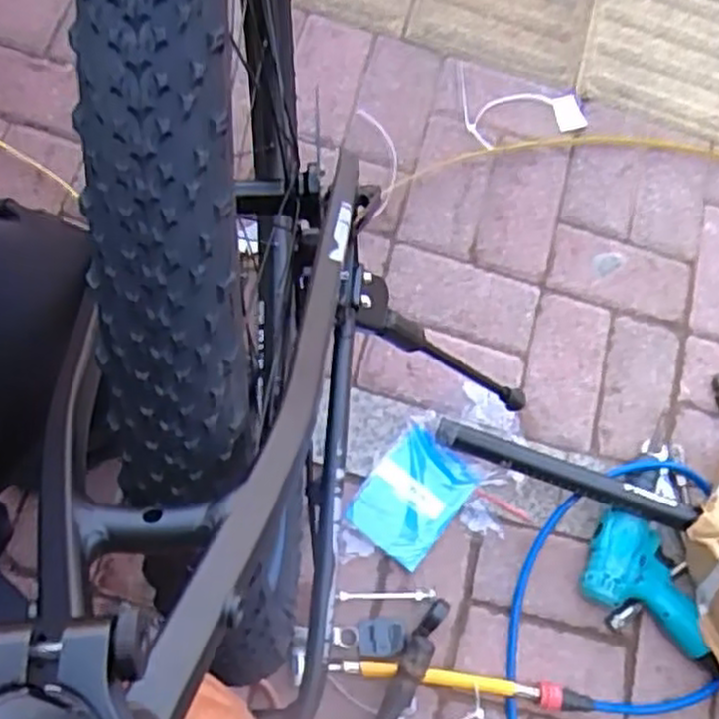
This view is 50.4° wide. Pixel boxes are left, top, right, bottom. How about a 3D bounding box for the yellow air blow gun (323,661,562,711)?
[{"bbox_3d":[0.097,0.357,0.854,0.262,0.032,0.026,8,77,5],"label":"yellow air blow gun"}]

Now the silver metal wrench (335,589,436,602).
[{"bbox_3d":[0.030,0.271,0.877,0.112,0.012,0.012,-2,76,2],"label":"silver metal wrench"}]

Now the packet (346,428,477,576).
[{"bbox_3d":[0.062,0.164,0.913,0.106,0.012,0.142,38,81,11],"label":"packet"}]

